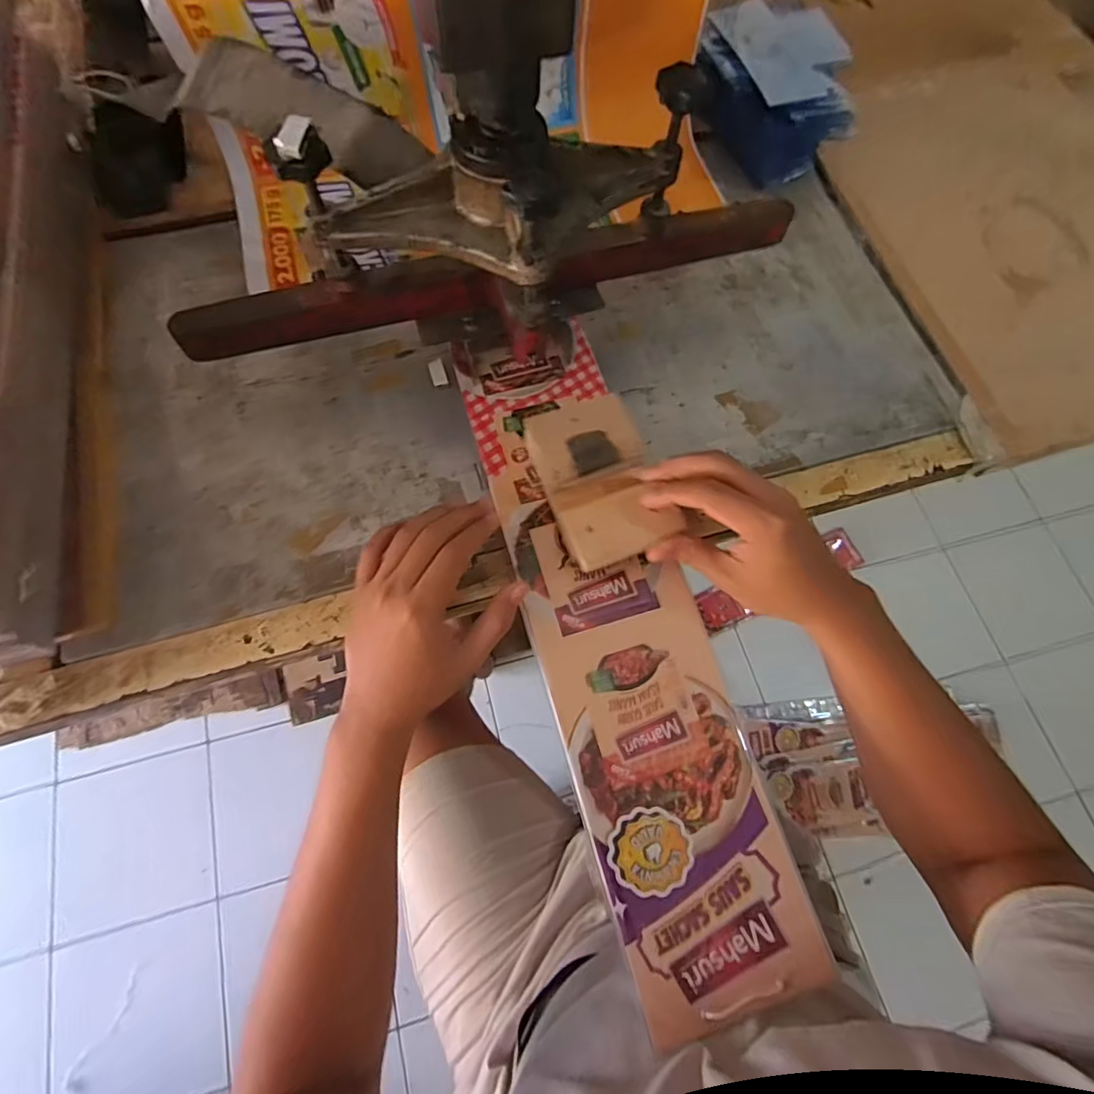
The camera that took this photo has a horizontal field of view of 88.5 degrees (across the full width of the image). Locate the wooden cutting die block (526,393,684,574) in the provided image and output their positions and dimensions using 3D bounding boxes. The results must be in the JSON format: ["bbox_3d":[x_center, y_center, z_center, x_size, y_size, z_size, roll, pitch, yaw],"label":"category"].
[{"bbox_3d":[0.037,-0.054,0.418,0.081,0.016,0.131,-20,71,-10],"label":"wooden cutting die block"}]

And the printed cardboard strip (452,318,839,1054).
[{"bbox_3d":[0.049,0.054,0.424,0.130,0.011,0.514,-17,73,-9],"label":"printed cardboard strip"}]

